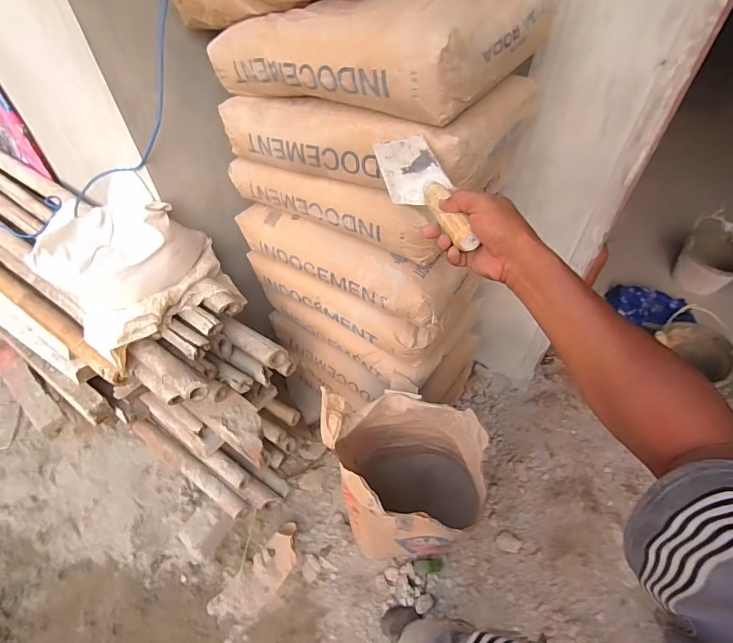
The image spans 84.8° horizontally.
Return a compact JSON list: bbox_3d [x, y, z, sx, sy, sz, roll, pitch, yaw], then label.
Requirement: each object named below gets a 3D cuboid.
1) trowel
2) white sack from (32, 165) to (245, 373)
[{"bbox_3d":[0.084,-0.179,0.543,0.089,0.053,0.290,-10,40,-7],"label":"trowel"},{"bbox_3d":[-0.550,-0.132,0.976,0.359,0.231,0.375,-29,55,-22],"label":"white sack"}]

